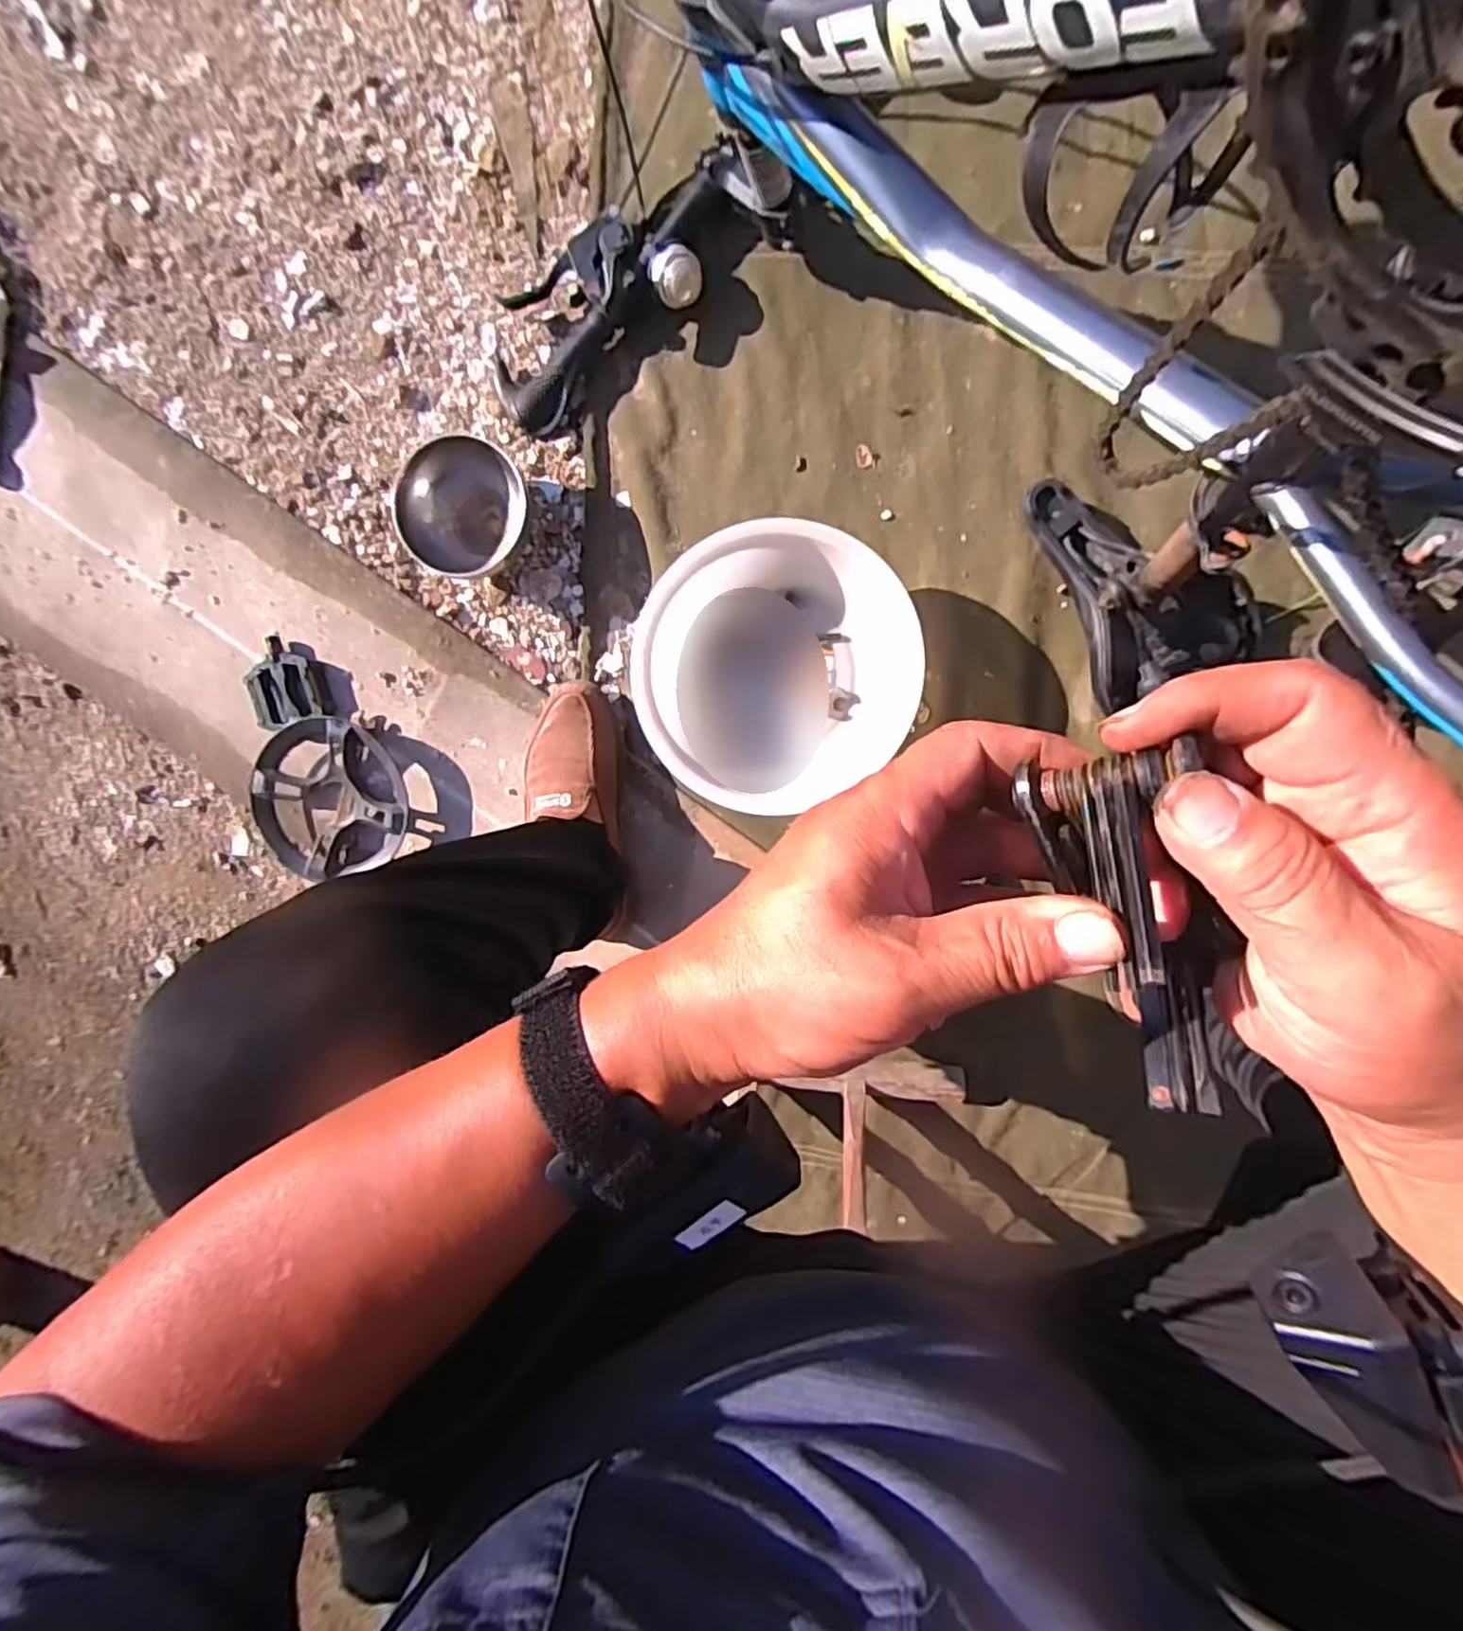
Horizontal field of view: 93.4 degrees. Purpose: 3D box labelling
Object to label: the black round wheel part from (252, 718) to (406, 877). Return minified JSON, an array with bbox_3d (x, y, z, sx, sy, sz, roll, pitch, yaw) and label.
[{"bbox_3d":[-0.431,-0.018,0.738,0.178,0.023,0.167,1,98,5],"label":"black round wheel part"}]

